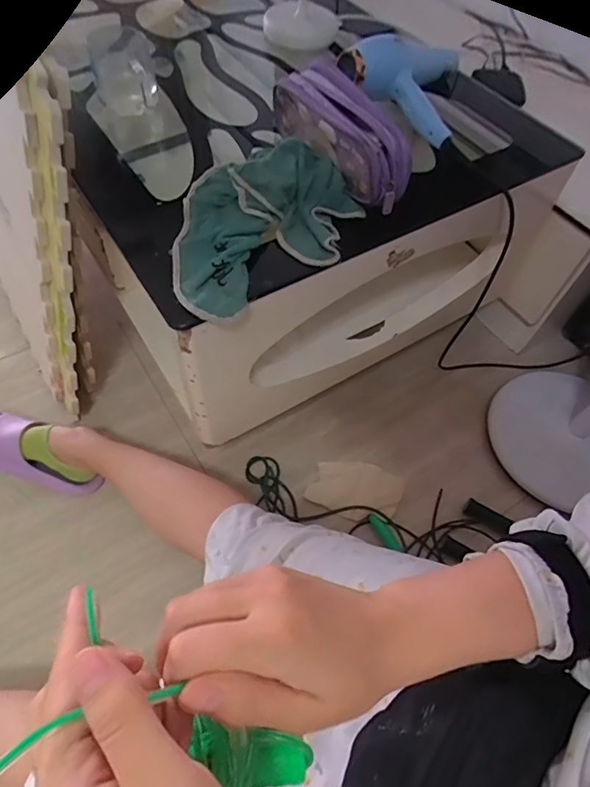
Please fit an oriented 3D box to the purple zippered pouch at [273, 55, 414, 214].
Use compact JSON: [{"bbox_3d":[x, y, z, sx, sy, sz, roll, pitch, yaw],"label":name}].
[{"bbox_3d":[0.055,-0.331,0.614,0.068,0.082,0.218,-24,63,-18],"label":"purple zippered pouch"}]

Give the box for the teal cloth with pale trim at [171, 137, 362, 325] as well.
[{"bbox_3d":[-0.048,-0.214,0.581,0.254,0.063,0.185,-32,66,-22],"label":"teal cloth with pale trim"}]

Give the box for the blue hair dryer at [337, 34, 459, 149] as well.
[{"bbox_3d":[0.153,-0.466,0.721,0.165,0.084,0.173,12,58,3],"label":"blue hair dryer"}]

